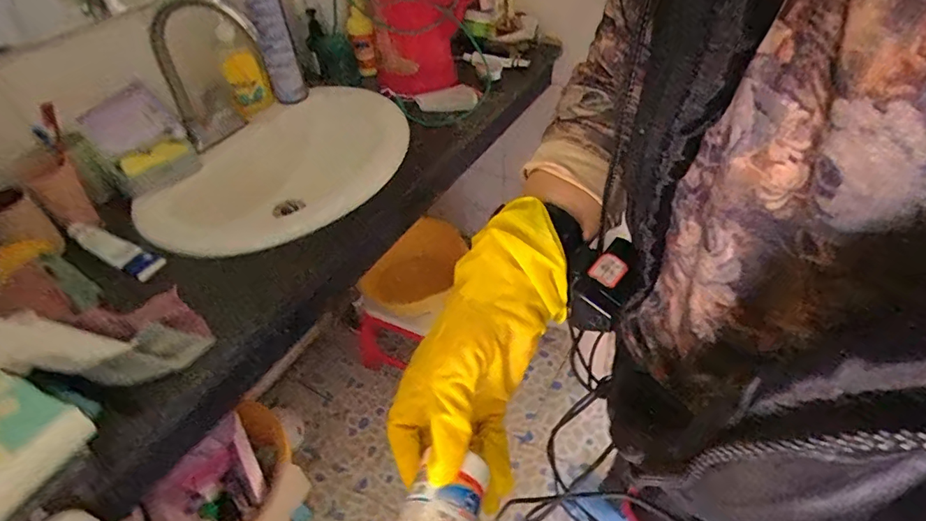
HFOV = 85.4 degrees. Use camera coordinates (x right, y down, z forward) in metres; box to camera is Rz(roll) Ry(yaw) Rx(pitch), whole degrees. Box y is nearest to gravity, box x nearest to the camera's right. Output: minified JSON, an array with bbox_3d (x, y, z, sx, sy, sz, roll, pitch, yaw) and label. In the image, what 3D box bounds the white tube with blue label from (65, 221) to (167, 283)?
[{"bbox_3d":[-0.506,-0.019,0.731,0.167,0.033,0.048,19,49,24],"label":"white tube with blue label"}]

